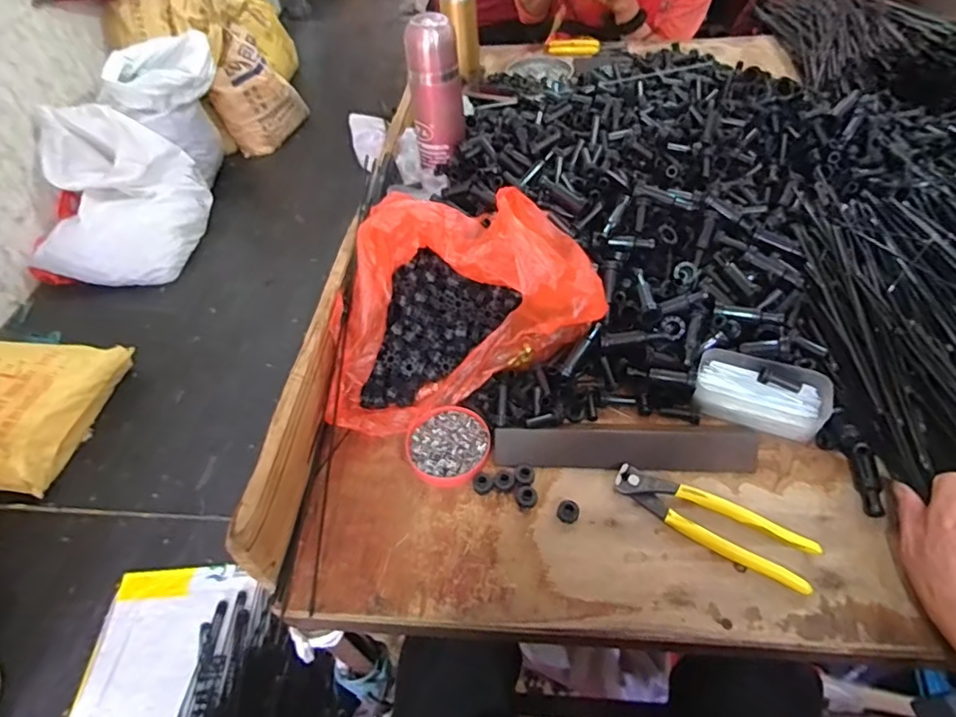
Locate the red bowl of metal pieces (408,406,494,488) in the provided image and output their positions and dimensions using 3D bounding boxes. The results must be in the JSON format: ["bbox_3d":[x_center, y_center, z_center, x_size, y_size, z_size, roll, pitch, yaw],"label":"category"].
[{"bbox_3d":[-0.030,0.085,0.526,0.080,0.017,0.080,-3,49,3],"label":"red bowl of metal pieces"}]

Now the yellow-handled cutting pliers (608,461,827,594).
[{"bbox_3d":[0.199,0.138,0.461,0.163,0.015,0.045,23,55,23],"label":"yellow-handled cutting pliers"}]

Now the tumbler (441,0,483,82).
[{"bbox_3d":[-0.031,-0.585,0.959,0.064,0.148,0.066,-4,49,2],"label":"tumbler"}]

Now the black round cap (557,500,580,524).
[{"bbox_3d":[0.080,0.137,0.477,0.018,0.014,0.016,6,50,10],"label":"black round cap"}]

